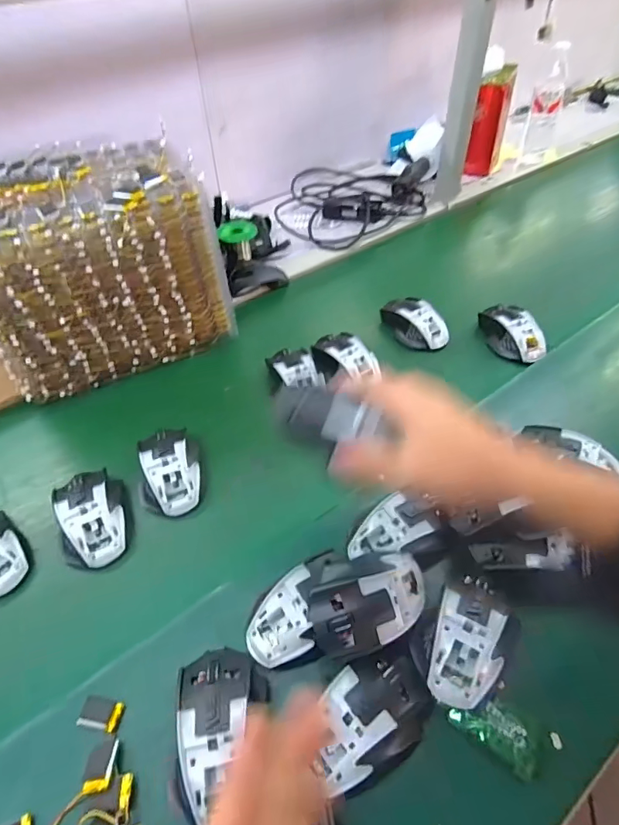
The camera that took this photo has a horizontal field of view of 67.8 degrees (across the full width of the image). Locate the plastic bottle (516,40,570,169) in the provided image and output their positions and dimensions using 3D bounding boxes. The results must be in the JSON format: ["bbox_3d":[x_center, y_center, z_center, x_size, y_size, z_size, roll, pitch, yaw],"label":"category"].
[{"bbox_3d":[0.565,-0.718,1.091,0.079,0.230,0.068,17,51,20],"label":"plastic bottle"}]

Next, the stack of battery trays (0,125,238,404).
[{"bbox_3d":[-0.293,-0.201,0.659,0.308,0.246,0.244,-19,49,-12],"label":"stack of battery trays"}]

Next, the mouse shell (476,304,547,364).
[{"bbox_3d":[0.296,-0.118,0.682,0.066,0.042,0.115,-12,48,-6],"label":"mouse shell"}]

